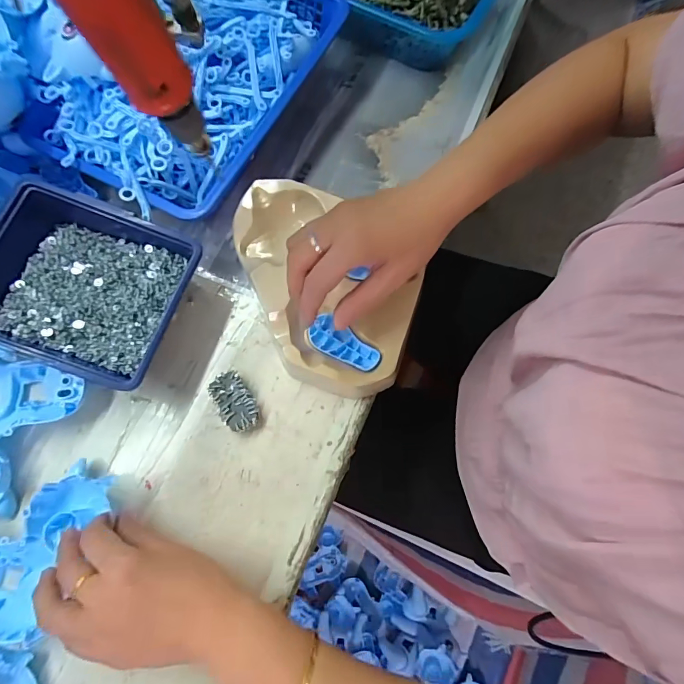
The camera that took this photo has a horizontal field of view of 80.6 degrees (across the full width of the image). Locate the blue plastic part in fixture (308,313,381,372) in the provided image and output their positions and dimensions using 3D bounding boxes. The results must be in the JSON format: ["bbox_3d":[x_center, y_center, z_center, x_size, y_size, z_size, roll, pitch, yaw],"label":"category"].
[{"bbox_3d":[0.001,0.003,0.359,0.069,0.011,0.032,32,76,15],"label":"blue plastic part in fixture"}]

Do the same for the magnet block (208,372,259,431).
[{"bbox_3d":[-0.097,0.054,0.364,0.031,0.019,0.054,-31,76,-8],"label":"magnet block"}]

